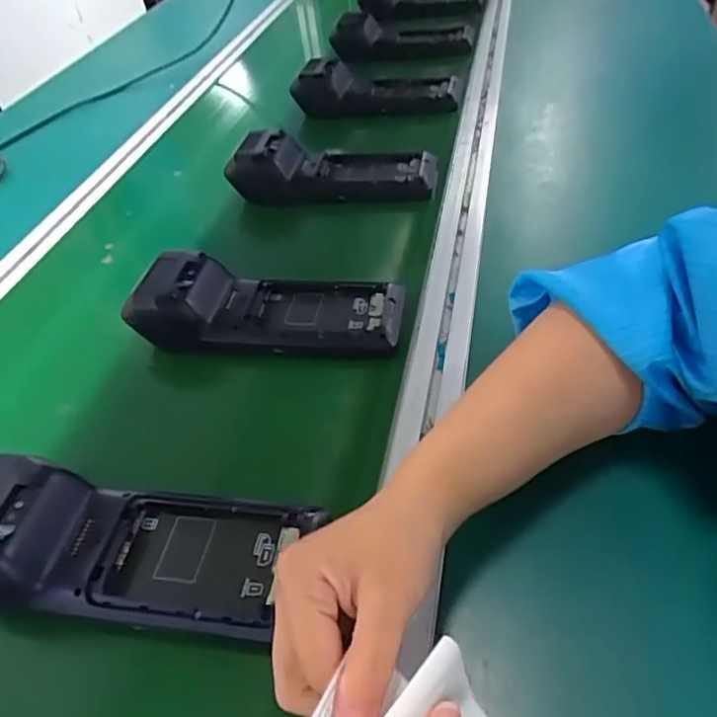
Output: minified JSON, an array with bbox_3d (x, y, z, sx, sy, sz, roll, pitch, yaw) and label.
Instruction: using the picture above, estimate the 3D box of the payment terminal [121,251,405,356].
[{"bbox_3d":[-0.074,-0.049,0.482,0.220,0.050,0.080,2,46,9],"label":"payment terminal"}]

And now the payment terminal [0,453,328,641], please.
[{"bbox_3d":[-0.128,0.103,0.333,0.206,0.050,0.085,2,46,9],"label":"payment terminal"}]

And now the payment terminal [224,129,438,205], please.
[{"bbox_3d":[-0.027,-0.215,0.639,0.215,0.057,0.070,1,45,7],"label":"payment terminal"}]

